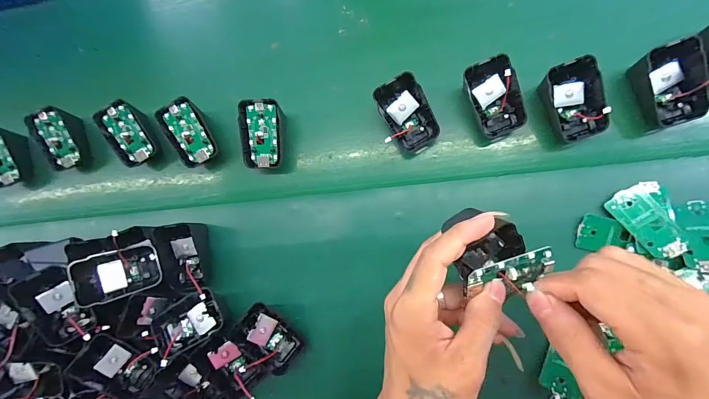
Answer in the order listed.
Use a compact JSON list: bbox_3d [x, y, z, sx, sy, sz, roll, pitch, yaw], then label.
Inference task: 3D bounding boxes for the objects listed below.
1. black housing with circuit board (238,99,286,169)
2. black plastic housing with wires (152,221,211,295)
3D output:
[{"bbox_3d":[-0.097,-0.067,0.358,0.047,0.037,0.069,-3,85,8],"label":"black housing with circuit board"},{"bbox_3d":[-0.175,0.060,0.344,0.042,0.031,0.068,-9,83,7],"label":"black plastic housing with wires"}]

